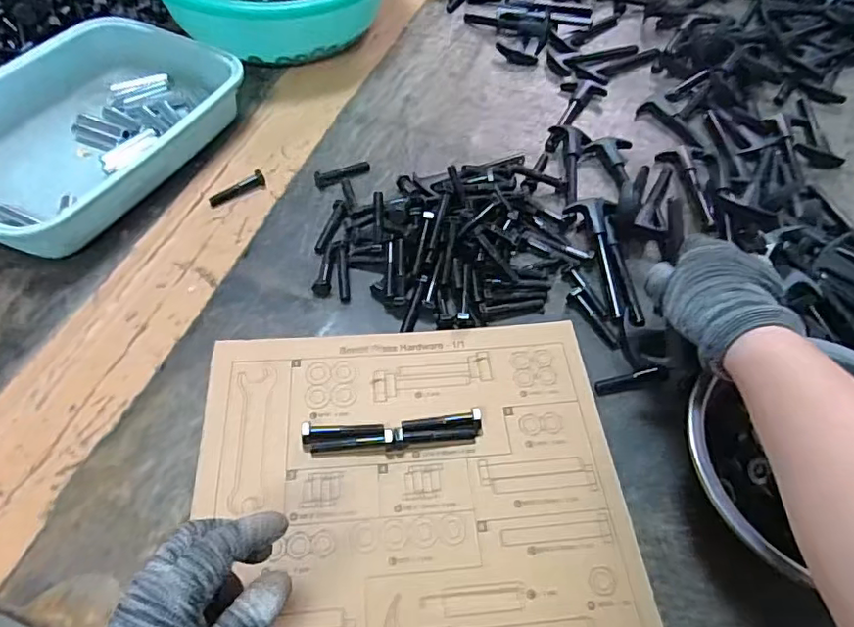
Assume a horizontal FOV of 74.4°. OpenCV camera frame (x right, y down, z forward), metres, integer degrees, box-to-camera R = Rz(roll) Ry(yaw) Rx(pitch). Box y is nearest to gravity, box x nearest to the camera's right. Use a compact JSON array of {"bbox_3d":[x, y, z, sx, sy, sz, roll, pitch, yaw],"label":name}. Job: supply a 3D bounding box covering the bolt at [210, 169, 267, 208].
[{"bbox_3d":[-0.196,-0.130,0.577,0.060,0.013,0.018,-30,61,-20],"label":"bolt"}]

